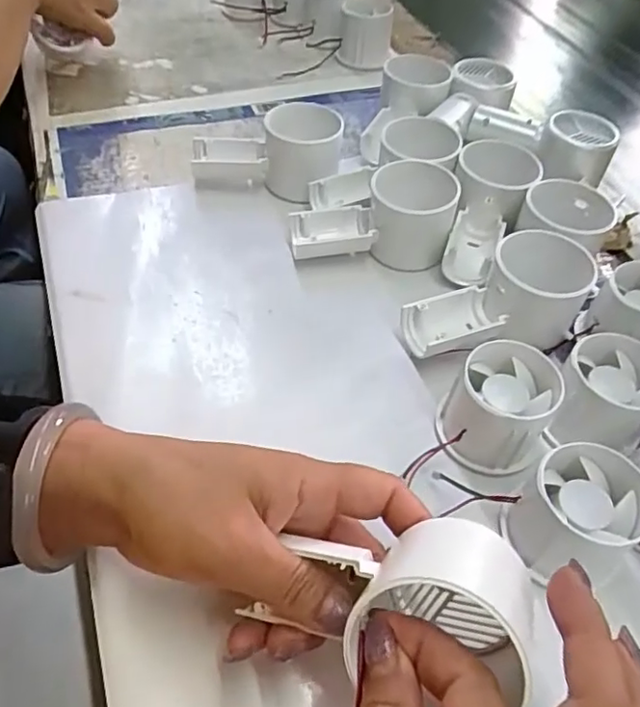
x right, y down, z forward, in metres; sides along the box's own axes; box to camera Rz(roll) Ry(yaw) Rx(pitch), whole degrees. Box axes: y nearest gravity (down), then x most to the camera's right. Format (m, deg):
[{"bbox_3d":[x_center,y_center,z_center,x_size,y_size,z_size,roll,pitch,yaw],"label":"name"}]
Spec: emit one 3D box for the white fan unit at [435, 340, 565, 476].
[{"bbox_3d":[0.096,0.029,0.320,0.054,0.049,0.057,2,50,-3],"label":"white fan unit"}]

